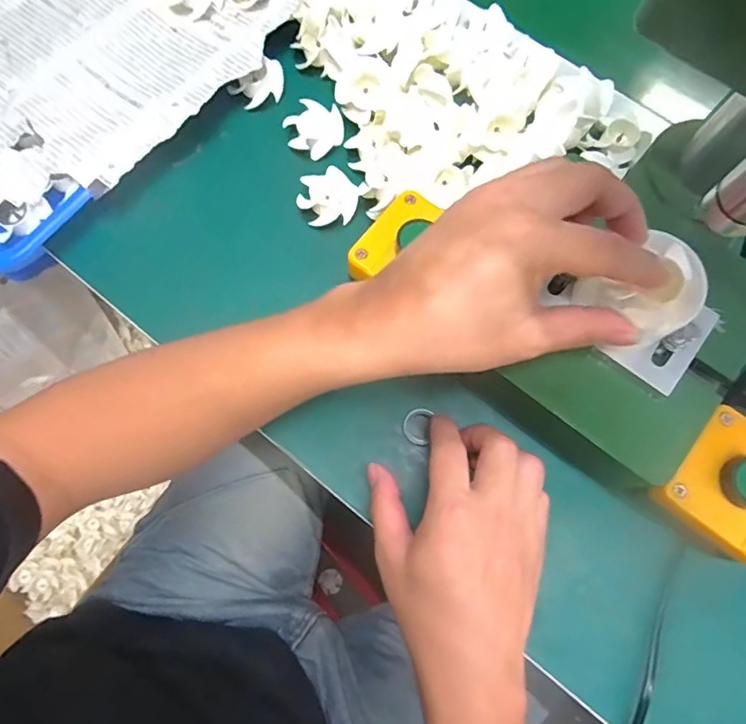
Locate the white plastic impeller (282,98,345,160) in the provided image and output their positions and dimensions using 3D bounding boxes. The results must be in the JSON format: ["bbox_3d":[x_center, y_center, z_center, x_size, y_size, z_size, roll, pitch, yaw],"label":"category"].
[{"bbox_3d":[-0.045,-0.180,0.402,0.043,0.013,0.039,24,76,7],"label":"white plastic impeller"}]

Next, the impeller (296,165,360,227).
[{"bbox_3d":[-0.033,-0.120,0.384,0.042,0.012,0.041,-34,77,-8],"label":"impeller"}]

